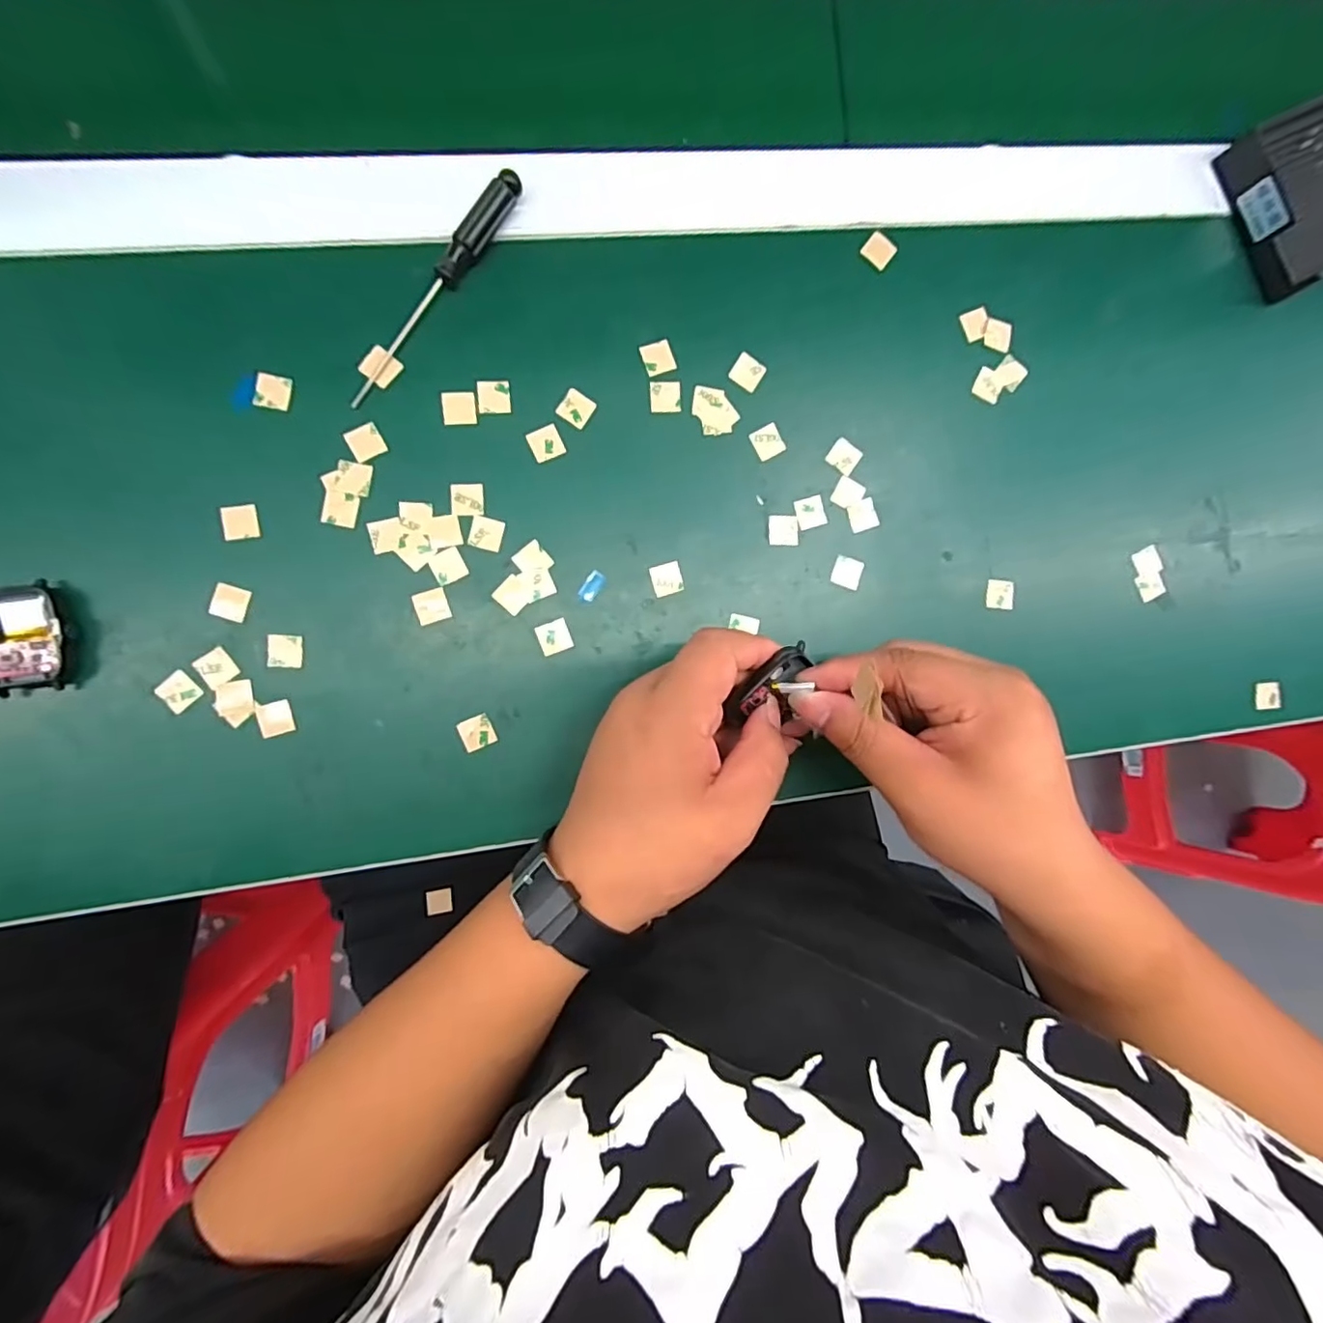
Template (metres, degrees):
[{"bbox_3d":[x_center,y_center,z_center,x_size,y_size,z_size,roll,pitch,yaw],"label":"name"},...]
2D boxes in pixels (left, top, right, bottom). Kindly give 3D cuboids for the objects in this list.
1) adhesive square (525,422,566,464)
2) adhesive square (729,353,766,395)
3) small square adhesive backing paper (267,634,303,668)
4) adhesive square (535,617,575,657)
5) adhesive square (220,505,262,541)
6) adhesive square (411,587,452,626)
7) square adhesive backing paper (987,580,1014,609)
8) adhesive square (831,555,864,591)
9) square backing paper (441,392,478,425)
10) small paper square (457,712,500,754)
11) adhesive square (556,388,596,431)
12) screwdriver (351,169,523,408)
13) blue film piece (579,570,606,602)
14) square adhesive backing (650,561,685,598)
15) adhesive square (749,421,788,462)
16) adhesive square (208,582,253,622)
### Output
[{"bbox_3d":[-0.057,-0.109,0.298,0.016,0.004,0.016,-27,94,-6],"label":"adhesive square"},{"bbox_3d":[0.045,-0.150,0.310,0.016,0.004,0.016,30,87,-7],"label":"adhesive square"},{"bbox_3d":[-0.179,-0.005,0.284,0.015,0.004,0.015,0,91,-7],"label":"small square adhesive backing paper"},{"bbox_3d":[-0.053,-0.012,0.299,0.016,0.004,0.016,-21,94,-6],"label":"adhesive square"},{"bbox_3d":[-0.198,-0.065,0.281,0.015,0.004,0.015,-9,92,-7],"label":"adhesive square"},{"bbox_3d":[-0.112,-0.027,0.292,0.016,0.004,0.016,-19,94,-7],"label":"adhesive square"},{"bbox_3d":[0.188,-0.037,0.330,0.015,0.004,0.016,3,91,-7],"label":"square adhesive backing paper"},{"bbox_3d":[0.100,-0.047,0.318,0.016,0.004,0.016,16,89,-7],"label":"adhesive square"},{"bbox_3d":[-0.099,-0.124,0.292,0.015,0.004,0.015,-7,92,-7],"label":"square backing paper"},{"bbox_3d":[-0.091,0.035,0.295,0.016,0.004,0.016,-23,94,-6],"label":"small paper square"},{"bbox_3d":[-0.043,-0.127,0.300,0.016,0.004,0.016,33,87,-7],"label":"adhesive square"},{"bbox_3d":[-0.107,-0.177,0.285,0.012,0.011,0.130,35,87,-7],"label":"screwdriver"},{"bbox_3d":[-0.035,-0.038,0.302,0.009,0.004,0.016,33,87,-7],"label":"blue film piece"},{"bbox_3d":[0.003,-0.042,0.306,0.016,0.004,0.016,-16,93,-7],"label":"square adhesive backing"},{"bbox_3d":[0.056,-0.115,0.312,0.016,0.004,0.017,-27,94,-6],"label":"adhesive square"},{"bbox_3d":[-0.202,-0.027,0.280,0.014,0.004,0.015,16,89,-7],"label":"adhesive square"}]

